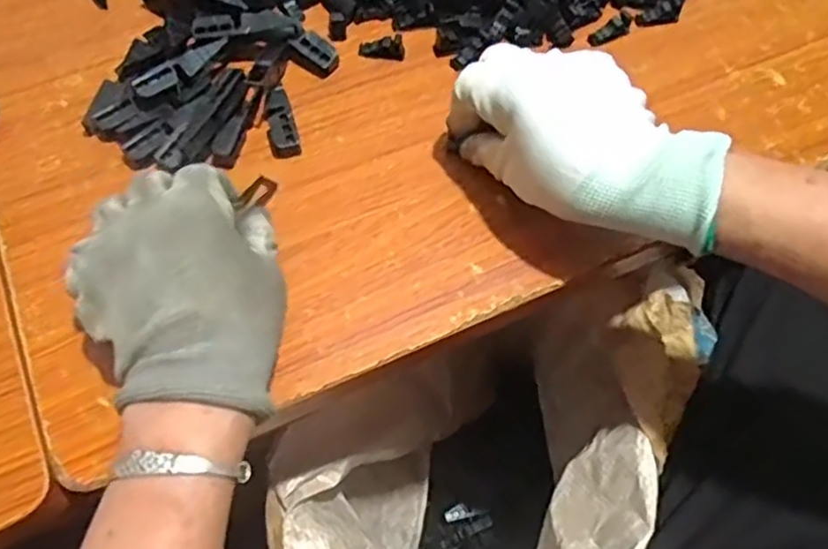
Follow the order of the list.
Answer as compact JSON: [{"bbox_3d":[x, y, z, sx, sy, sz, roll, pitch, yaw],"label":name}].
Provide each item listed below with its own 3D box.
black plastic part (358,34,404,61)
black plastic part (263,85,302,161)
[{"bbox_3d":[-0.021,-0.152,0.461,0.030,0.013,0.011,-2,65,-4],"label":"black plastic part"},{"bbox_3d":[-0.084,-0.095,0.432,0.018,0.010,0.049,-14,67,-10],"label":"black plastic part"}]

